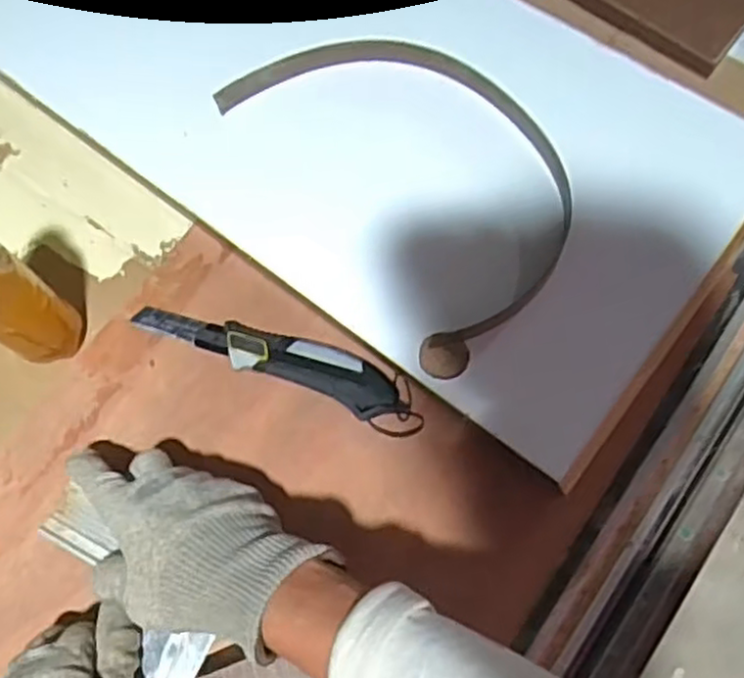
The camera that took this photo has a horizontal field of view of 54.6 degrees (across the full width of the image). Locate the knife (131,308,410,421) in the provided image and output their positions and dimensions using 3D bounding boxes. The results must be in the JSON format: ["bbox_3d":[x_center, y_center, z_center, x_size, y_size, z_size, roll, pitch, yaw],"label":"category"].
[{"bbox_3d":[-0.077,0.012,0.527,0.208,0.016,0.039,17,73,8],"label":"knife"}]

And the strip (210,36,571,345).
[{"bbox_3d":[0.026,-0.133,0.542,0.173,0.033,0.285,-39,75,-10],"label":"strip"}]

